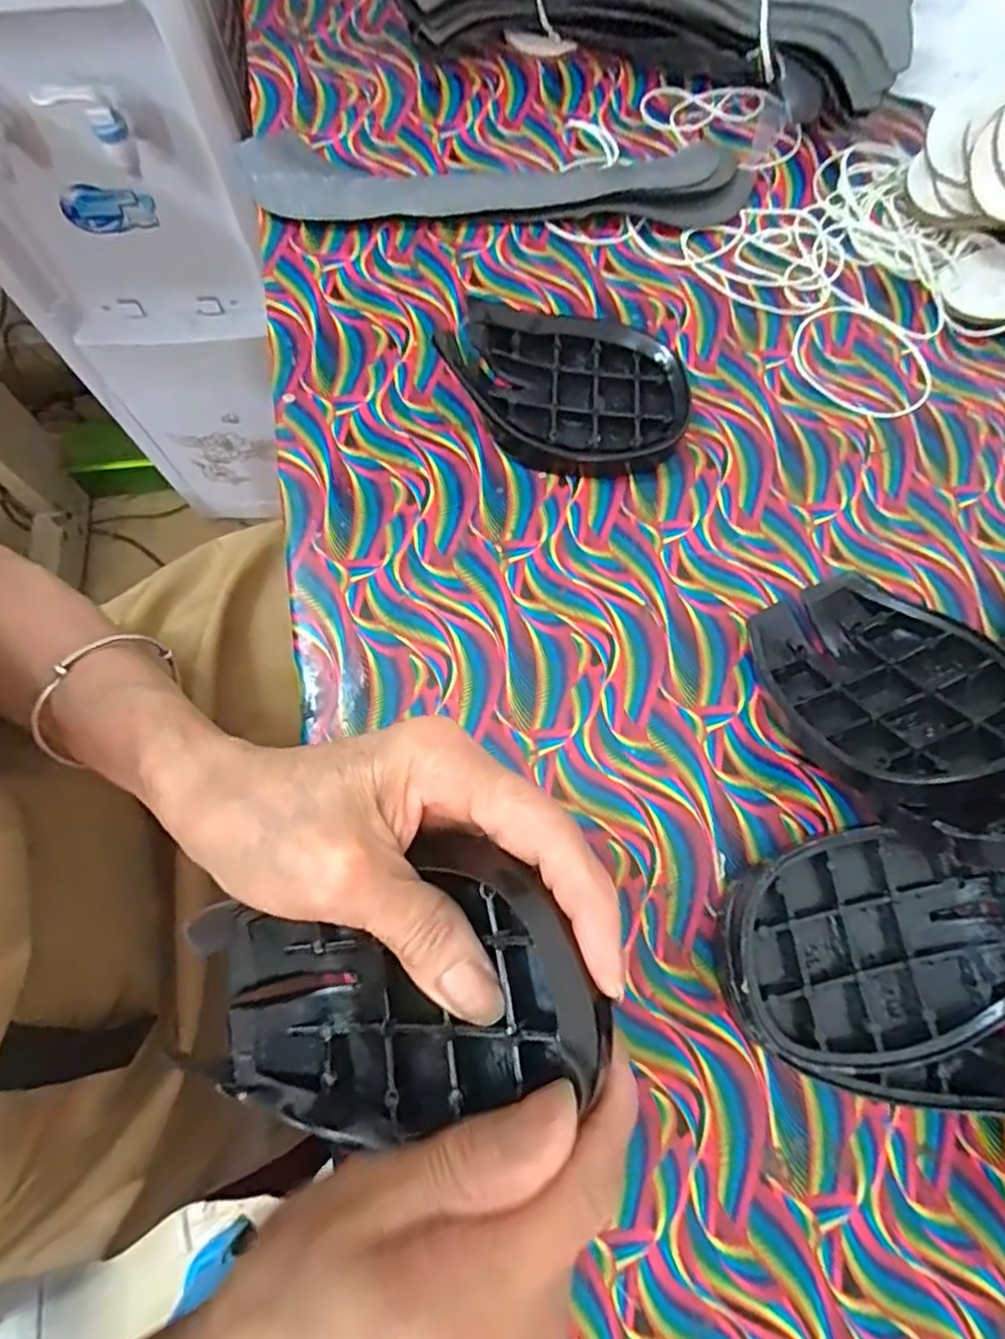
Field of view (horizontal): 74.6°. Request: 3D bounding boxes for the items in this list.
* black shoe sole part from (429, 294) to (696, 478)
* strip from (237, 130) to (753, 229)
[{"bbox_3d":[0.034,-0.152,0.358,0.126,0.026,0.088,0,73,-1],"label":"black shoe sole part"},{"bbox_3d":[-0.001,-0.307,0.414,0.313,0.012,0.064,0,73,-1],"label":"strip"}]

